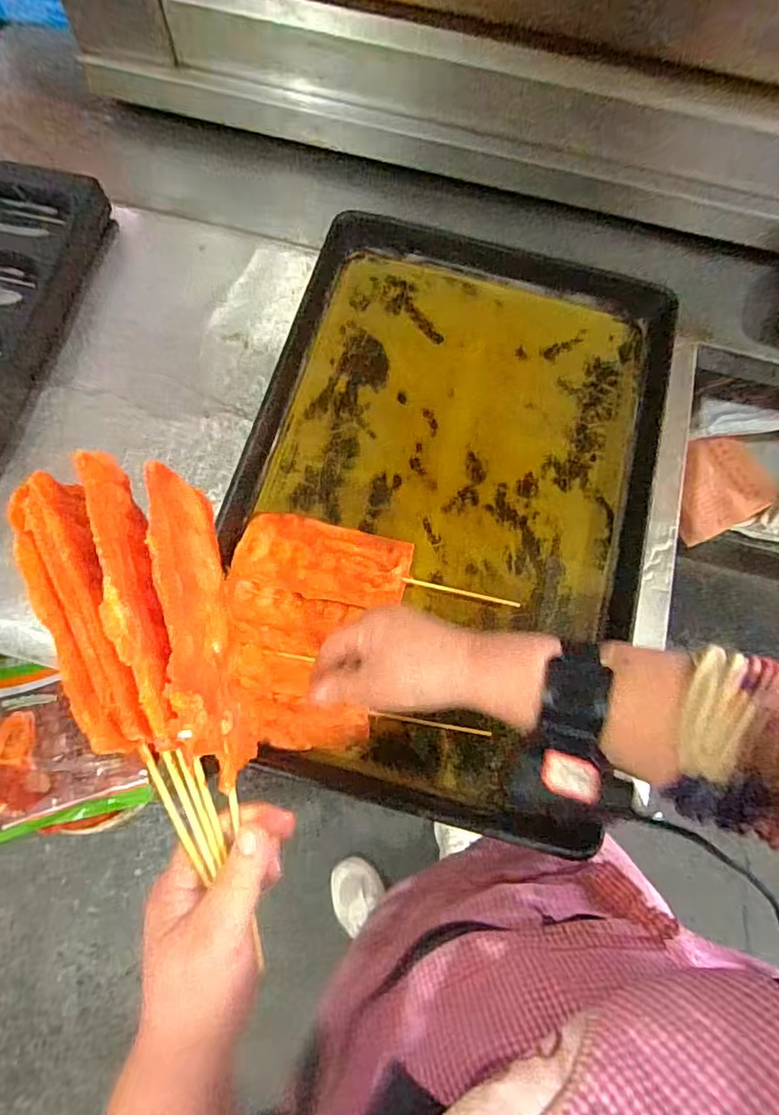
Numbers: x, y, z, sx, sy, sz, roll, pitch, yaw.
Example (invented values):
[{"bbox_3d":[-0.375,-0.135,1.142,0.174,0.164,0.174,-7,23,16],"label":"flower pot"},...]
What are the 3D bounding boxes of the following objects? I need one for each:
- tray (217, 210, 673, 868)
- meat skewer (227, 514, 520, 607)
[{"bbox_3d":[0.061,-0.077,0.582,0.420,0.038,0.635,14,73,2],"label":"tray"},{"bbox_3d":[-0.021,0.015,0.556,0.259,0.022,0.077,13,73,2],"label":"meat skewer"}]

